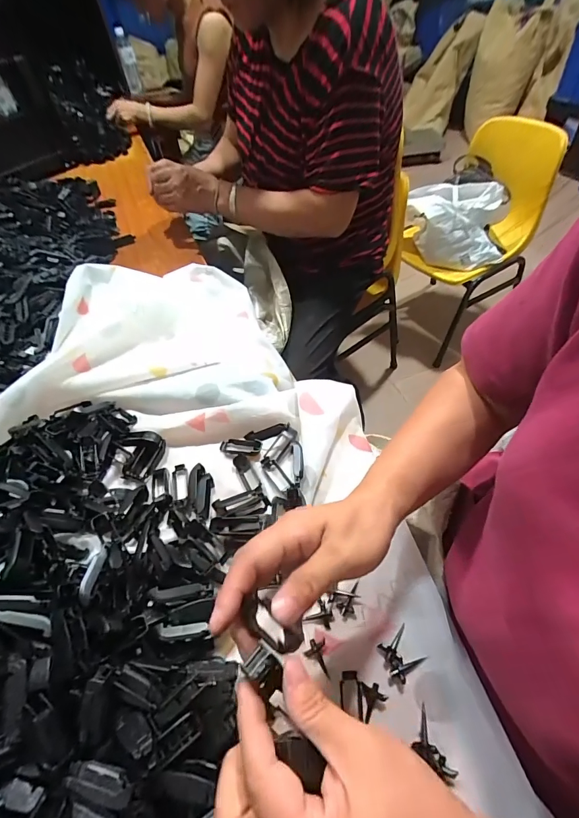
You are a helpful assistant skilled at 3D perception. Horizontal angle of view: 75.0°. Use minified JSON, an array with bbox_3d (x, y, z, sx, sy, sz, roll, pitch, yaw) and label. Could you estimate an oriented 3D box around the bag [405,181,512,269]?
[{"bbox_3d":[0.503,-0.565,1.135,0.285,0.187,0.193,13,54,16],"label":"bag"}]

